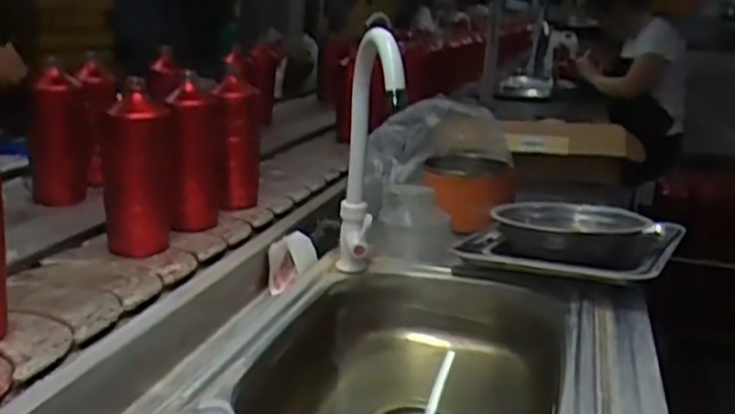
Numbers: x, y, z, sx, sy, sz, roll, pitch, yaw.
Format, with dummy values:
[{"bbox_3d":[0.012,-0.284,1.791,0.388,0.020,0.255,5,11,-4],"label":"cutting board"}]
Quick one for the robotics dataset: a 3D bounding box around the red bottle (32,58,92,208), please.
[{"bbox_3d":[-0.459,-0.104,1.079,0.080,0.190,0.063,0,16,-27],"label":"red bottle"}]

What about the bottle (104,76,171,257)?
[{"bbox_3d":[-0.279,-0.044,0.893,0.089,0.193,0.074,2,15,-20],"label":"bottle"}]

